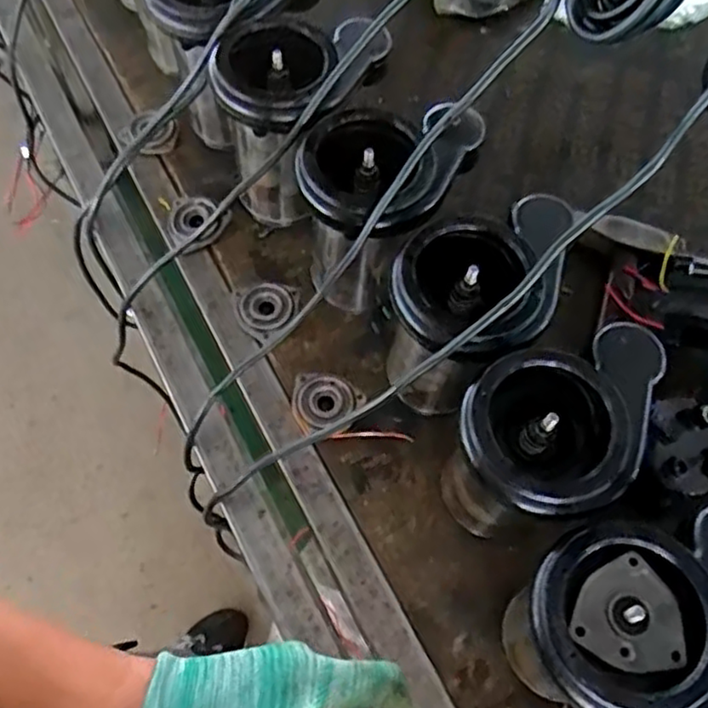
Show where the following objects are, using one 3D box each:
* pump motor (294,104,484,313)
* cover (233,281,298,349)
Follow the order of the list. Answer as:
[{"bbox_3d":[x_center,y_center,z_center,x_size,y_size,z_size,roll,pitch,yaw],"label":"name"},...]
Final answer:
[{"bbox_3d":[0.025,-0.138,0.645,0.128,0.179,0.160,29,67,12],"label":"pump motor"},{"bbox_3d":[-0.088,-0.041,0.696,0.064,0.010,0.069,-12,65,-7],"label":"cover"}]

